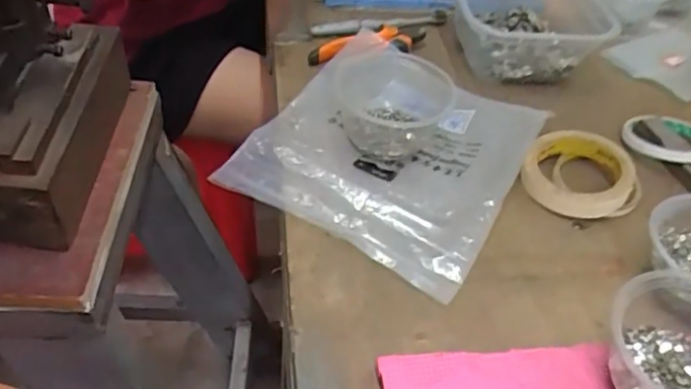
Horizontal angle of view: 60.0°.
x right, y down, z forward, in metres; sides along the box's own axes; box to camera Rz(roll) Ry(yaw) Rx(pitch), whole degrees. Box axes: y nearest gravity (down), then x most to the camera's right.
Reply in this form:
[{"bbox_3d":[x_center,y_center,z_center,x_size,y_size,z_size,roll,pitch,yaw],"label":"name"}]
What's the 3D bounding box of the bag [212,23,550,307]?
[{"bbox_3d":[0.048,-0.054,0.581,0.232,0.025,0.263,24,50,19],"label":"bag"}]

